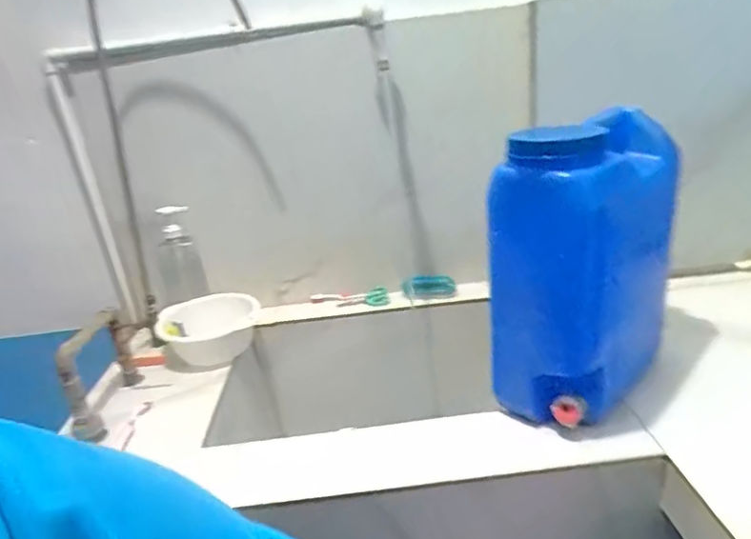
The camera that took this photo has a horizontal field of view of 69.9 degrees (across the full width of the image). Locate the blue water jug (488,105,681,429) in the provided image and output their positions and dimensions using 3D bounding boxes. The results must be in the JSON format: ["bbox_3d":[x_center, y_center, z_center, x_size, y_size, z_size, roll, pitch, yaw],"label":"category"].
[{"bbox_3d":[0.302,0.000,0.793,0.260,0.389,0.152,-25,28,-37],"label":"blue water jug"}]

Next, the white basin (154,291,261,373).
[{"bbox_3d":[-0.335,0.134,1.110,0.197,0.108,0.178,-15,23,-20],"label":"white basin"}]

